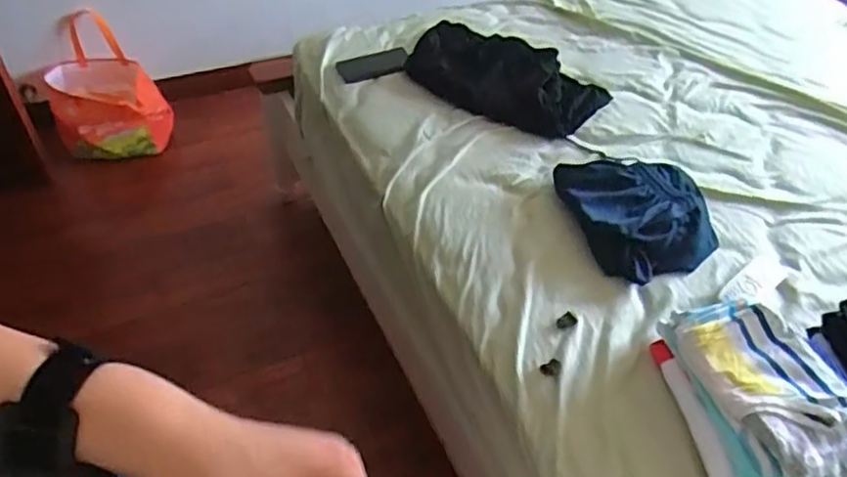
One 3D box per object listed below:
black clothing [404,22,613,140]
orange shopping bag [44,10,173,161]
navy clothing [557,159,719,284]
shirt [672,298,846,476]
[{"bbox_3d":[0.143,-0.329,1.253,0.393,0.063,0.259,30,52,21],"label":"black clothing"},{"bbox_3d":[-0.800,-0.383,1.606,0.255,0.342,0.200,-19,52,-22],"label":"orange shopping bag"},{"bbox_3d":[0.377,-0.048,1.088,0.247,0.046,0.250,-8,49,-12],"label":"navy clothing"},{"bbox_3d":[0.432,0.178,0.802,0.150,0.051,0.247,-17,51,-20],"label":"shirt"}]

